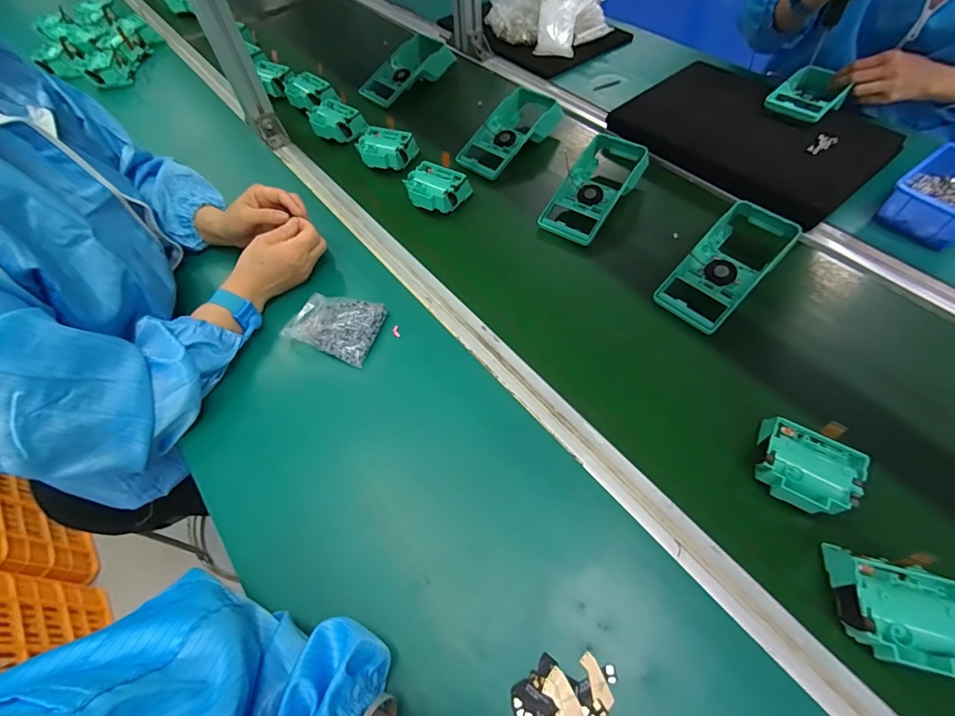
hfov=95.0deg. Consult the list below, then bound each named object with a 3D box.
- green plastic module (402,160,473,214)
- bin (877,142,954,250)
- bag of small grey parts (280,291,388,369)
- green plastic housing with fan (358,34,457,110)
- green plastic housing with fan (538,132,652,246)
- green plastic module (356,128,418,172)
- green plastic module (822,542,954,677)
[{"bbox_3d":[-0.060,-0.239,0.626,0.079,0.039,0.071,18,60,15],"label":"green plastic module"},{"bbox_3d":[0.606,-0.209,0.568,0.150,0.056,0.099,-33,61,-17],"label":"bin"},{"bbox_3d":[-0.169,-0.041,0.514,0.107,0.025,0.078,19,60,8],"label":"bag of small grey parts"},{"bbox_3d":[-0.136,-0.540,0.815,0.090,0.045,0.191,40,65,19],"label":"green plastic housing with fan"},{"bbox_3d":[0.167,-0.238,0.615,0.090,0.049,0.182,28,63,20],"label":"green plastic housing with fan"},{"bbox_3d":[-0.142,-0.323,0.686,0.082,0.039,0.063,14,59,13],"label":"green plastic module"},{"bbox_3d":[0.316,0.192,0.332,0.077,0.041,0.074,17,60,14],"label":"green plastic module"}]

